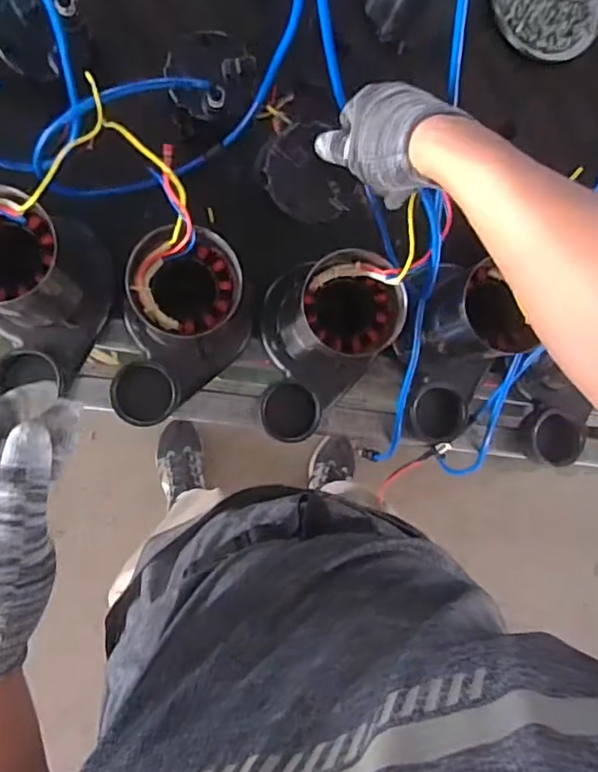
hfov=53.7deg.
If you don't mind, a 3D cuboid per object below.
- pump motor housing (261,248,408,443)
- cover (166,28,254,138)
[{"bbox_3d":[0.031,-0.030,0.587,0.127,0.149,0.175,1,90,-10],"label":"pump motor housing"},{"bbox_3d":[-0.092,-0.316,0.609,0.089,0.075,0.090,-22,93,-9],"label":"cover"}]

